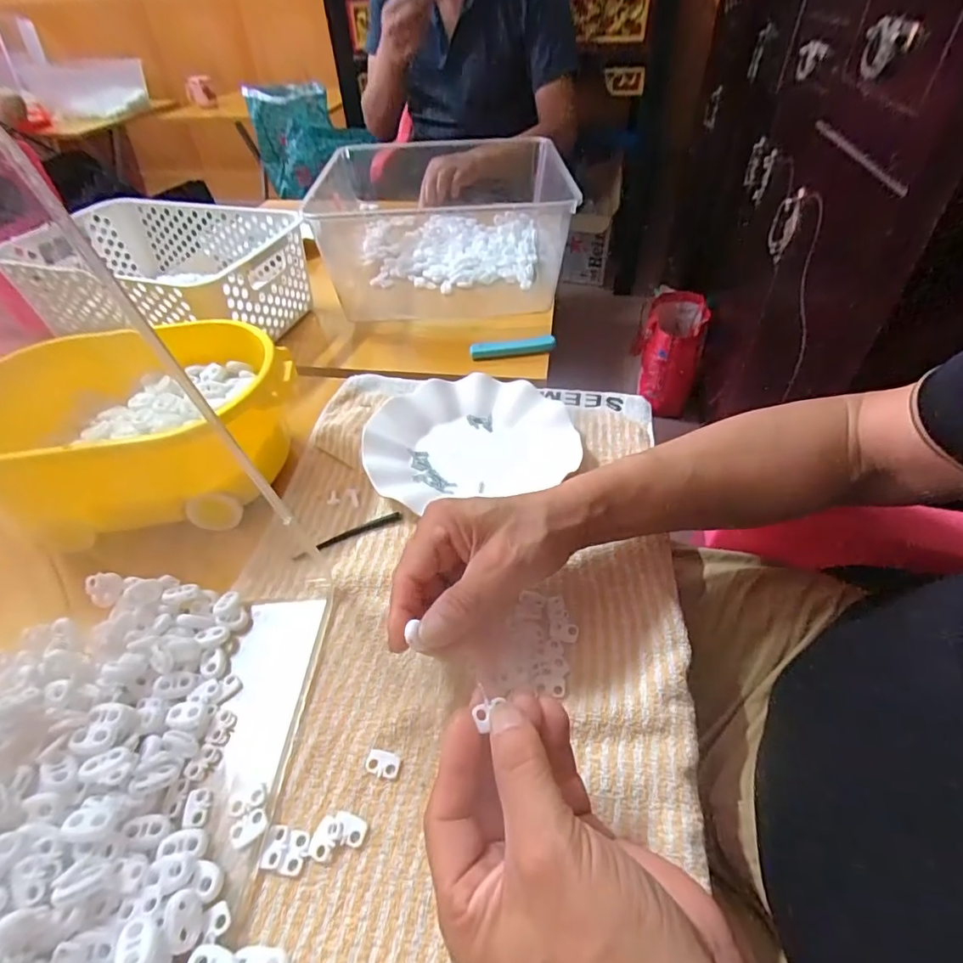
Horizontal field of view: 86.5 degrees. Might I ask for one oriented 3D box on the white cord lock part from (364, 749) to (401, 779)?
[{"bbox_3d":[-0.055,0.157,0.286,0.019,0.004,0.013,6,47,10],"label":"white cord lock part"}]

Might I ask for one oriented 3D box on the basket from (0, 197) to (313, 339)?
[{"bbox_3d":[-0.374,-0.249,0.620,0.329,0.100,0.209,14,47,16],"label":"basket"}]

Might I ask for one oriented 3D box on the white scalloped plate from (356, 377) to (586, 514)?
[{"bbox_3d":[-0.014,-0.044,0.475,0.180,0.028,0.180,-2,46,2],"label":"white scalloped plate"}]

